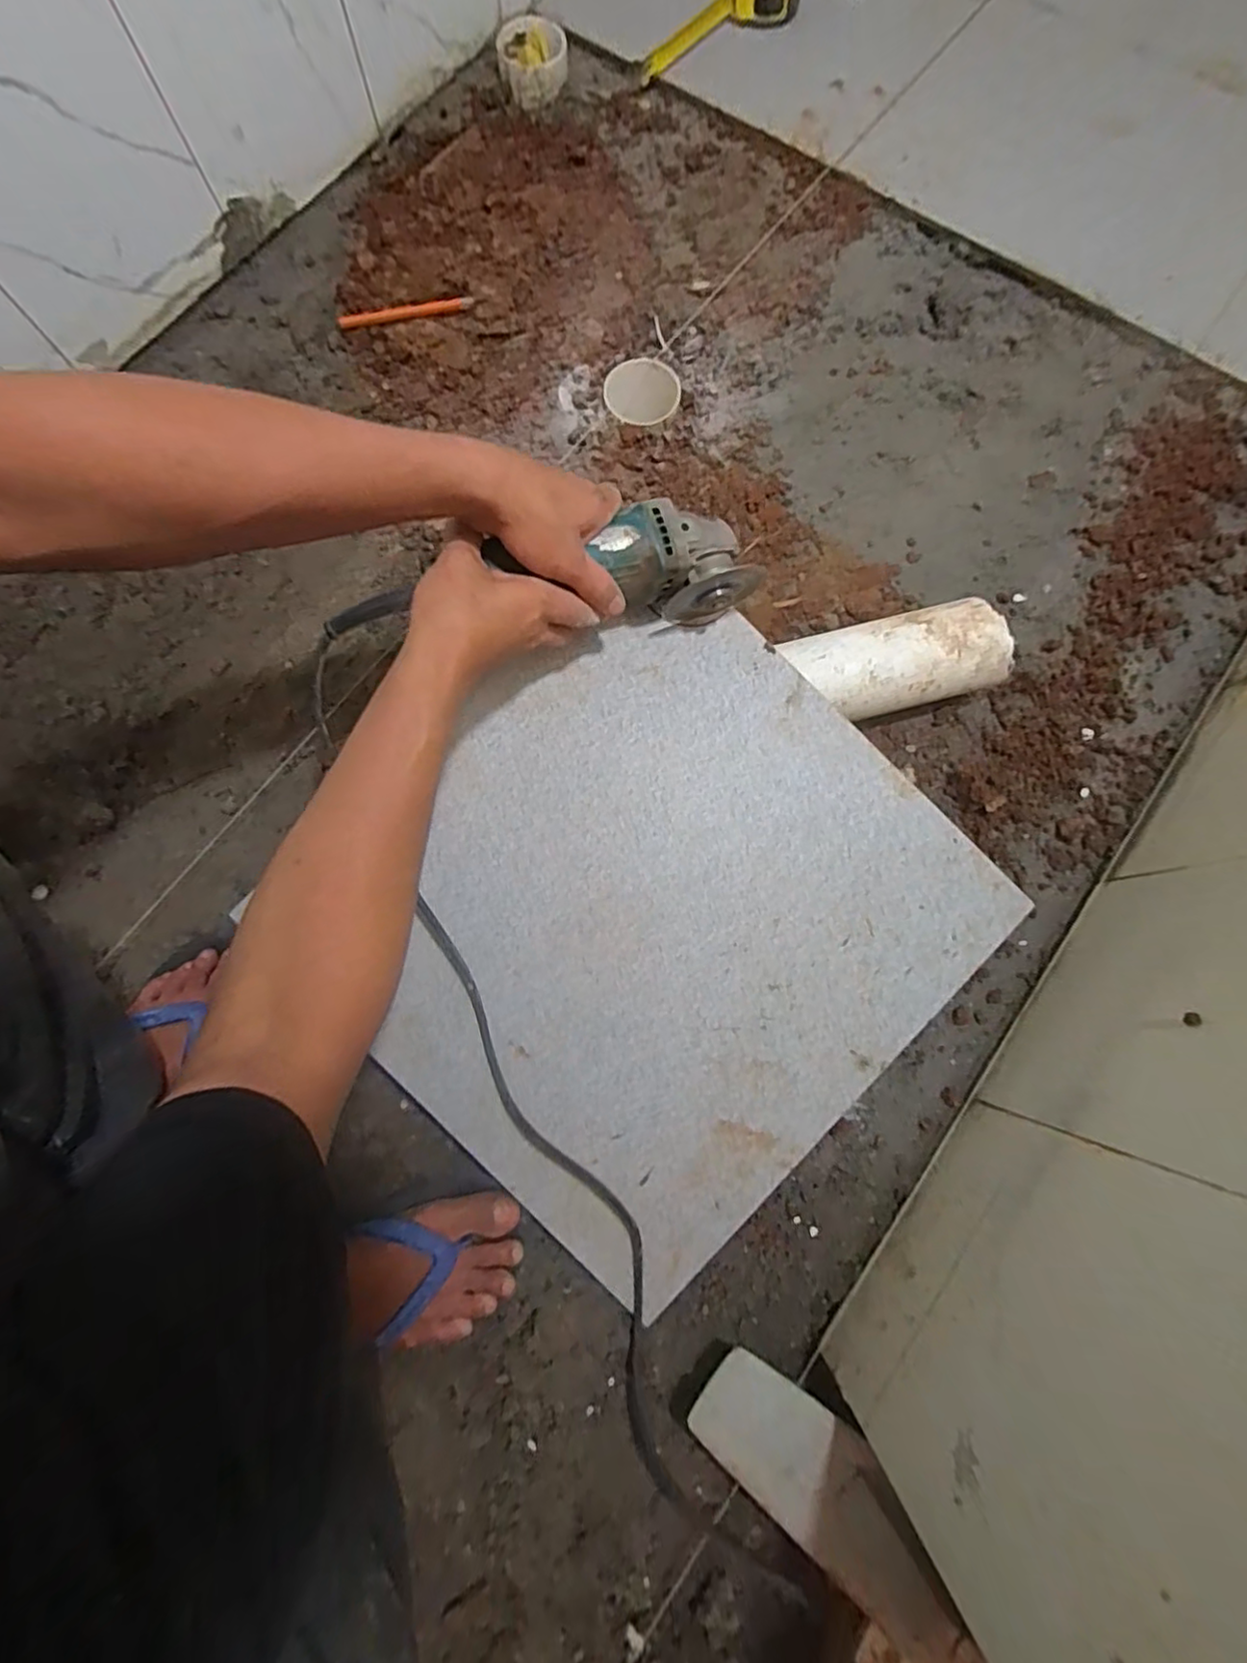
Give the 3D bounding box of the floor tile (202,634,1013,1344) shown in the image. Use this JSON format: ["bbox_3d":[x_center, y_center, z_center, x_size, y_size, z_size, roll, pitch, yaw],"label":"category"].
[{"bbox_3d":[0.024,0.078,0.544,0.487,0.007,0.458,-45,90,-4],"label":"floor tile"}]

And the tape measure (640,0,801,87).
[{"bbox_3d":[0.136,-1.109,0.851,0.267,0.045,0.069,-25,79,-5],"label":"tape measure"}]

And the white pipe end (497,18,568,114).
[{"bbox_3d":[-0.120,-1.029,0.834,0.090,0.043,0.111,-7,78,-1],"label":"white pipe end"}]

